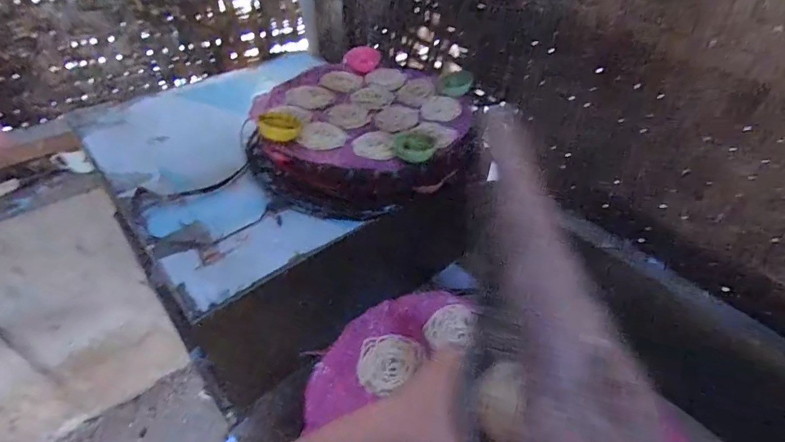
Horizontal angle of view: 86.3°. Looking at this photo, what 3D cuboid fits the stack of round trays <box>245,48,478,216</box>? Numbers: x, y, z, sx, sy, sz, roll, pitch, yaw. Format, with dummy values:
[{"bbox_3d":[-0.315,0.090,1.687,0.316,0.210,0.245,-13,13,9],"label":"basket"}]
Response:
[{"bbox_3d":[-0.061,-0.163,0.690,0.346,0.086,0.317,-29,51,-29],"label":"stack of round trays"}]

